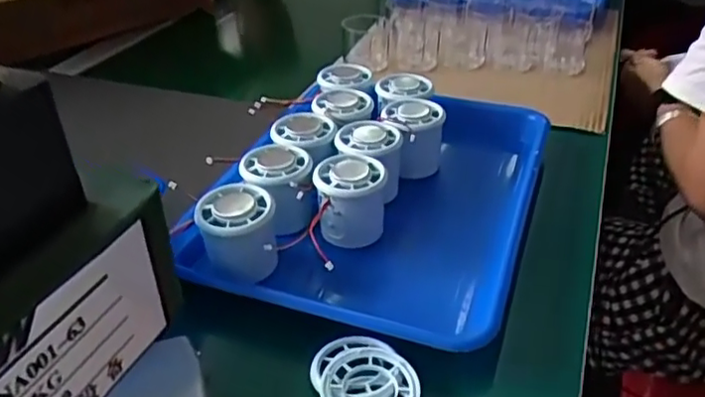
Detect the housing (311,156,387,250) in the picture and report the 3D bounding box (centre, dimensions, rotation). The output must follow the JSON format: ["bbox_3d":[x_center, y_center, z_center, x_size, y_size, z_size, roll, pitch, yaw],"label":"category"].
[{"bbox_3d":[-0.001,0.004,0.493,0.056,0.058,0.057,2,35,5],"label":"housing"}]

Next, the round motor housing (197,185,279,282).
[{"bbox_3d":[-0.083,0.027,0.455,0.053,0.055,0.050,-1,35,1],"label":"round motor housing"}]

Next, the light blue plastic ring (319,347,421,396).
[{"bbox_3d":[0.009,0.111,0.361,0.056,0.008,0.055,-1,35,1],"label":"light blue plastic ring"}]

